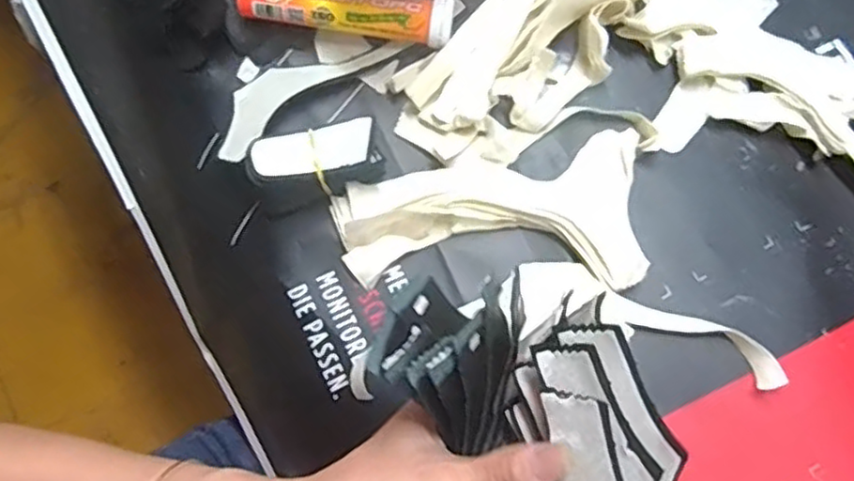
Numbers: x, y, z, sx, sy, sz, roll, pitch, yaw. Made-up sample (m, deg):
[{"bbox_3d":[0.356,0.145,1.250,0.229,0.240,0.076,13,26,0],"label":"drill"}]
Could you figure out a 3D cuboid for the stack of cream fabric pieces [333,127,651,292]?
[{"bbox_3d":[0.040,-0.009,0.415,0.179,0.017,0.091,-8,76,-1],"label":"stack of cream fabric pieces"}]

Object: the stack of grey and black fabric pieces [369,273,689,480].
[{"bbox_3d":[0.032,0.118,0.295,0.113,0.089,0.190,5,76,2],"label":"stack of grey and black fabric pieces"}]

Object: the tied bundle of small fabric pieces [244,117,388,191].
[{"bbox_3d":[-0.066,-0.048,0.415,0.077,0.037,0.034,-9,76,-1],"label":"tied bundle of small fabric pieces"}]

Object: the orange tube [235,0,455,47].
[{"bbox_3d":[-0.051,-0.148,0.443,0.135,0.032,0.028,9,76,3],"label":"orange tube"}]

